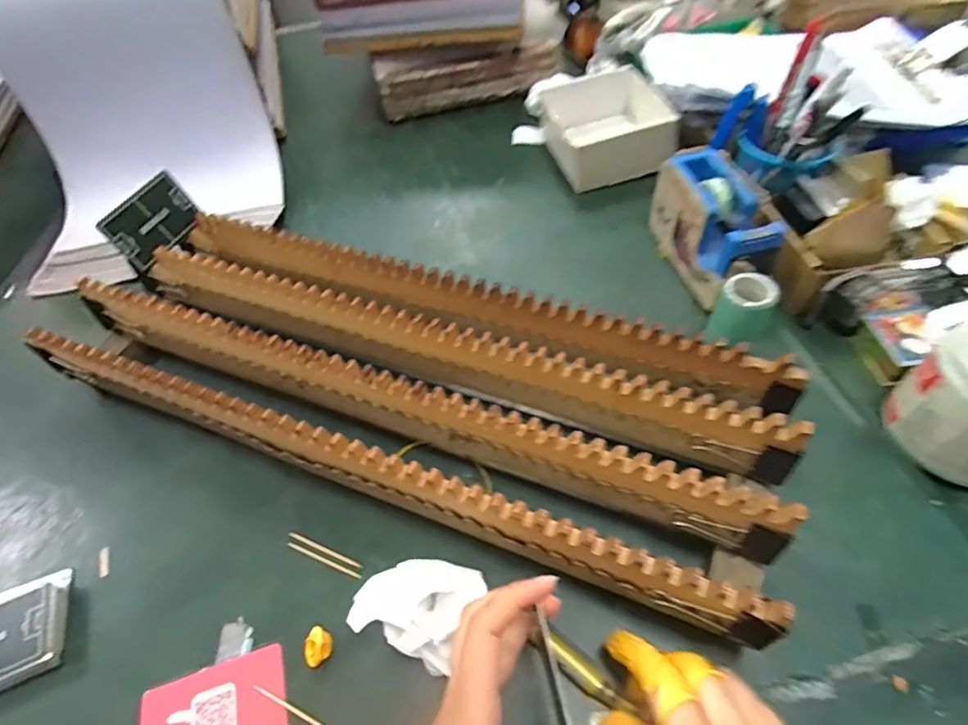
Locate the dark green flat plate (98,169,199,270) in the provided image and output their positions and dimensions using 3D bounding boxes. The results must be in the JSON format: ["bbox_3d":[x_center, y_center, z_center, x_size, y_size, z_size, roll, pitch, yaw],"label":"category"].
[{"bbox_3d":[-0.300,-0.130,0.500,0.015,0.054,0.085,8,54,24],"label":"dark green flat plate"}]

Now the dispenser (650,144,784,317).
[{"bbox_3d":[0.208,-0.121,0.494,0.062,0.079,0.137,-11,51,-3],"label":"dispenser"}]

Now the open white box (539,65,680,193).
[{"bbox_3d":[0.139,-0.283,0.653,0.128,0.062,0.169,-14,52,-5],"label":"open white box"}]

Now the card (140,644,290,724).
[{"bbox_3d":[-0.162,0.212,0.328,0.085,0.004,0.053,-17,57,-7],"label":"card"}]

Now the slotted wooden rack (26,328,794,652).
[{"bbox_3d":[-0.098,0.075,0.374,0.545,0.082,0.024,15,55,17],"label":"slotted wooden rack"}]

